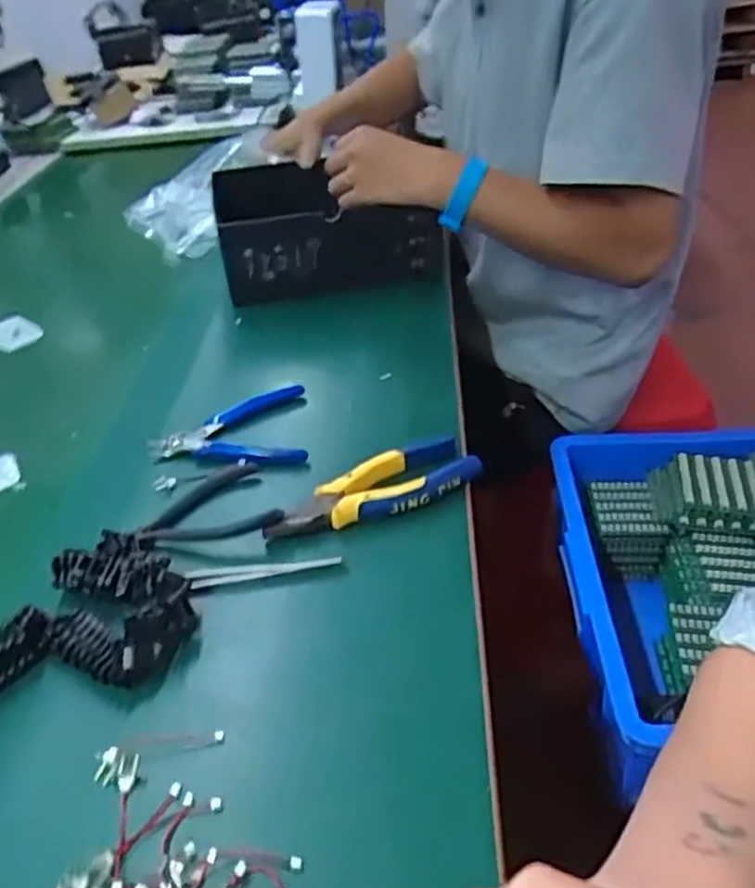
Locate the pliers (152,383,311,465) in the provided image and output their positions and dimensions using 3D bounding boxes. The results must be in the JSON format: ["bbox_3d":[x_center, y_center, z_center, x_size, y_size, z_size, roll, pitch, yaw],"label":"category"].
[{"bbox_3d":[-0.120,-0.009,0.591,0.121,0.016,0.101,-8,36,-6],"label":"pliers"}]

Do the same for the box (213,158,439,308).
[{"bbox_3d":[-0.063,-0.256,0.829,0.231,0.079,0.177,-10,37,-9],"label":"box"}]

